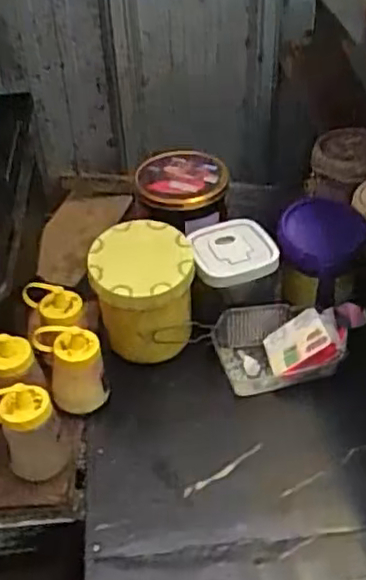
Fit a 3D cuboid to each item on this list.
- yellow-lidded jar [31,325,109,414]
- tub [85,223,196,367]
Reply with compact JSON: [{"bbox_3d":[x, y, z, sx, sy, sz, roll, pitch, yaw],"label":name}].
[{"bbox_3d":[-0.140,0.104,0.831,0.075,0.121,0.069,-2,42,2],"label":"yellow-lidded jar"},{"bbox_3d":[-0.054,0.004,0.905,0.132,0.166,0.123,-2,42,2],"label":"tub"}]

